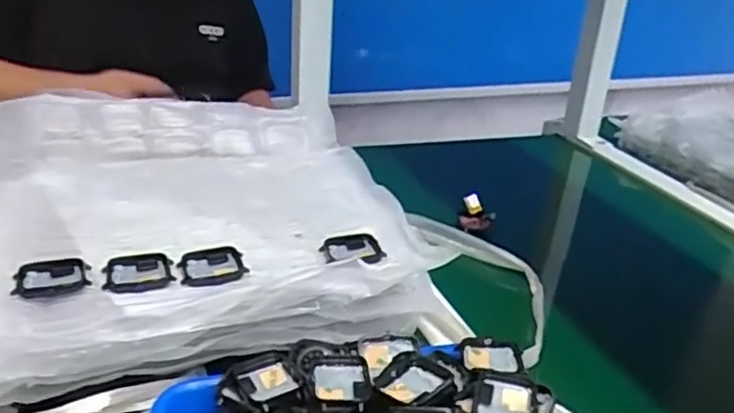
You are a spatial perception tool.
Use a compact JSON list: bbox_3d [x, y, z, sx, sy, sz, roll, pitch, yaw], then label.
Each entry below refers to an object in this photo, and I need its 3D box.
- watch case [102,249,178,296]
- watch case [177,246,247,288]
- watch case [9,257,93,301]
[{"bbox_3d":[-0.168,0.050,0.488,0.048,0.011,0.043,-10,28,-24],"label":"watch case"},{"bbox_3d":[-0.117,0.048,0.504,0.047,0.010,0.045,-10,28,-25],"label":"watch case"},{"bbox_3d":[-0.221,0.050,0.466,0.049,0.012,0.036,-10,28,-25],"label":"watch case"}]

